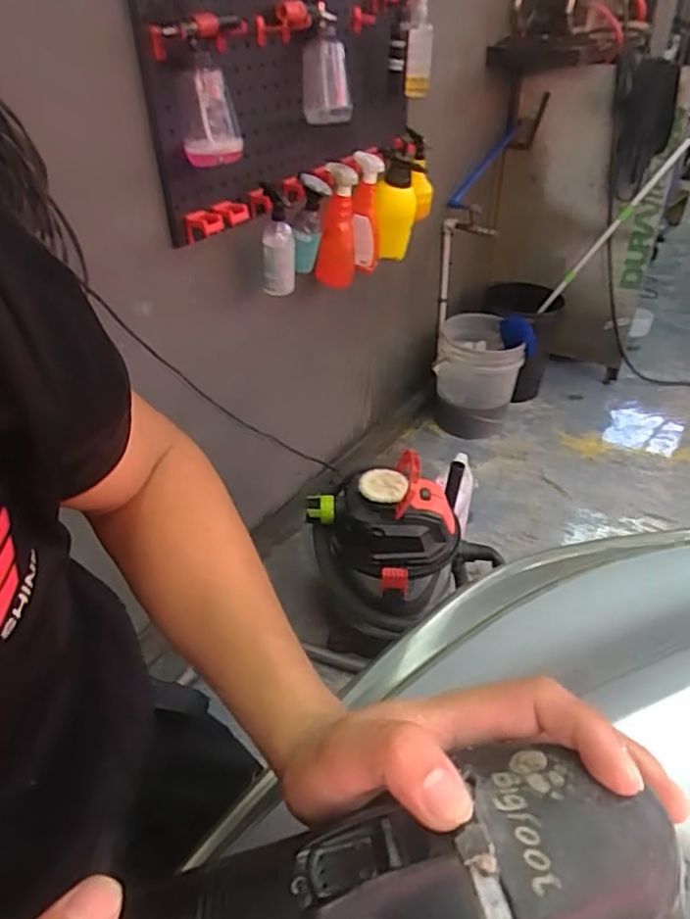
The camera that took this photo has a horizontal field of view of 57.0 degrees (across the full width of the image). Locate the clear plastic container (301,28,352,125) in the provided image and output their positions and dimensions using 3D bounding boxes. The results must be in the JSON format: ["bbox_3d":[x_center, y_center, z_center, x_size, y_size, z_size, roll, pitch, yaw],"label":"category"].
[{"bbox_3d":[-0.041,-0.841,1.403,0.105,0.174,0.082,-3,39,-4],"label":"clear plastic container"}]

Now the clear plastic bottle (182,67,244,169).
[{"bbox_3d":[-0.243,-0.620,1.150,0.101,0.152,0.097,-7,39,-10],"label":"clear plastic bottle"}]

